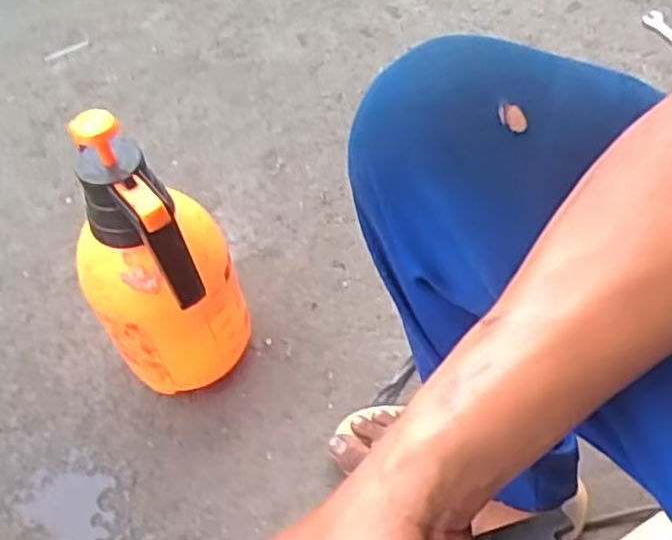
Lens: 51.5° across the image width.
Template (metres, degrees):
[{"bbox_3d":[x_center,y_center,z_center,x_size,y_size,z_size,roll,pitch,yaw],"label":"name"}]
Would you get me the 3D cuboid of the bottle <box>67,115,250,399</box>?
[{"bbox_3d":[-0.151,0.002,0.620,0.120,0.300,0.106,17,58,16],"label":"bottle"}]

